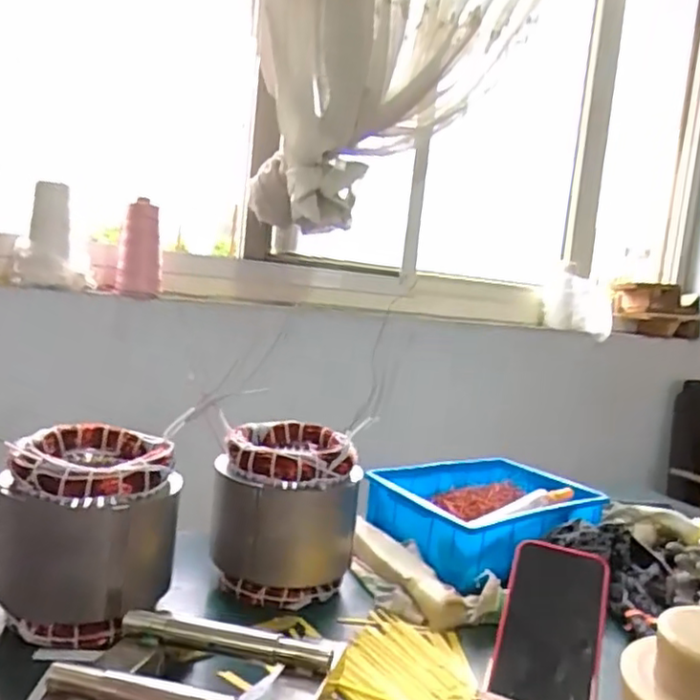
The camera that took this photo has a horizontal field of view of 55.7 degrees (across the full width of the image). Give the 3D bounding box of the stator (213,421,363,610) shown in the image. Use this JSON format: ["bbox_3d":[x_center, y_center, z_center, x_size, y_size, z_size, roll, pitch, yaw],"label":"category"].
[{"bbox_3d":[-0.071,0.175,0.726,0.151,0.163,0.134,6,7,-4],"label":"stator"}]

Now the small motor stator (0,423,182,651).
[{"bbox_3d":[-0.237,0.172,0.622,0.137,0.170,0.127,5,7,-9],"label":"small motor stator"}]

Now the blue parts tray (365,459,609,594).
[{"bbox_3d":[0.186,0.222,0.882,0.287,0.084,0.232,1,9,-36],"label":"blue parts tray"}]

